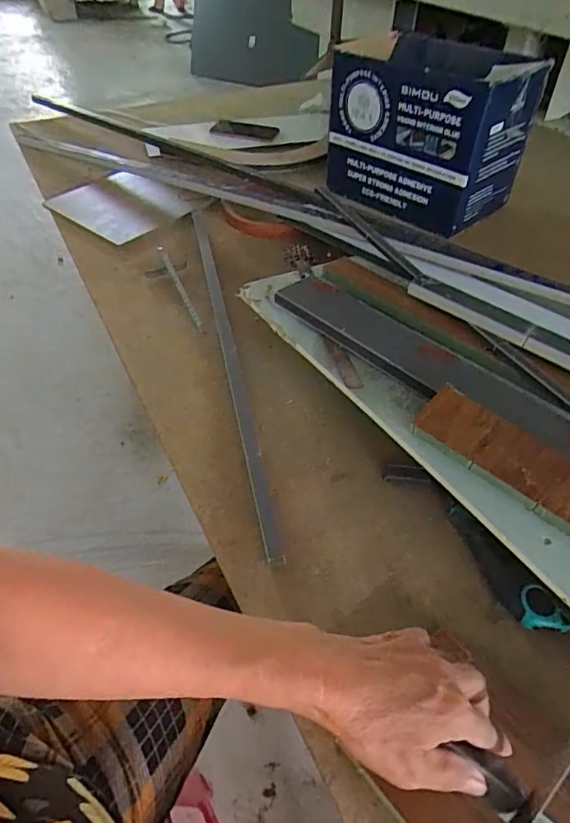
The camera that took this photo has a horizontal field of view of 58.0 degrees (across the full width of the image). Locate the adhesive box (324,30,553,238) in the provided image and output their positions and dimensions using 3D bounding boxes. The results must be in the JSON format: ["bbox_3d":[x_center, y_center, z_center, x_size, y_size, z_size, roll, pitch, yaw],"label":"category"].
[{"bbox_3d":[0.231,-0.475,0.888,0.180,0.224,0.297,-32,55,-27],"label":"adhesive box"}]

